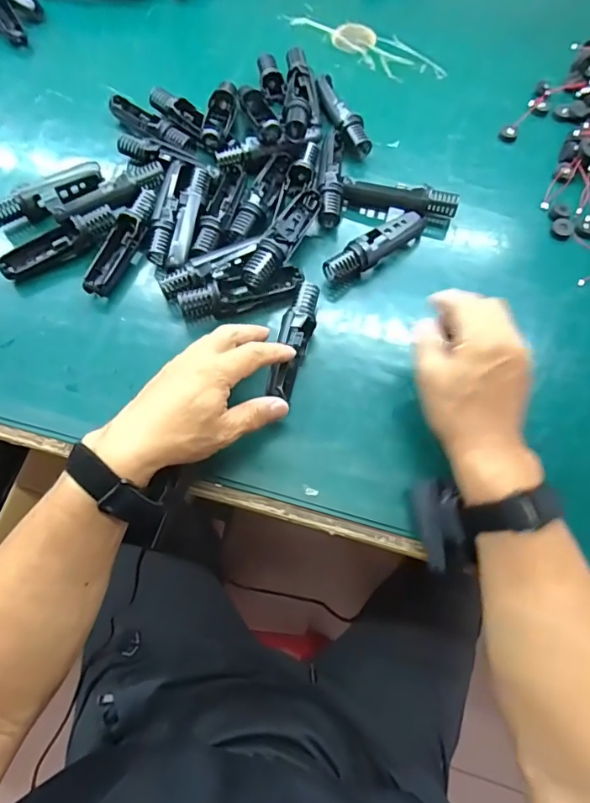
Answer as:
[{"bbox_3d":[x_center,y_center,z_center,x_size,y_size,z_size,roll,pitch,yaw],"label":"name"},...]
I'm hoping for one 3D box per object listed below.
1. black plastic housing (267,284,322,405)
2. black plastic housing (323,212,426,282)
[{"bbox_3d":[0.000,-0.057,0.449,0.027,0.034,0.118,15,76,6],"label":"black plastic housing"},{"bbox_3d":[0.081,-0.155,0.489,0.118,0.034,0.030,-39,73,-15],"label":"black plastic housing"}]

